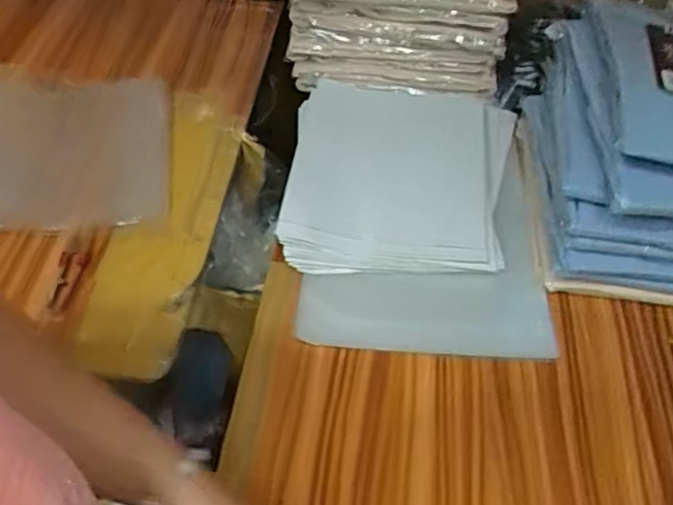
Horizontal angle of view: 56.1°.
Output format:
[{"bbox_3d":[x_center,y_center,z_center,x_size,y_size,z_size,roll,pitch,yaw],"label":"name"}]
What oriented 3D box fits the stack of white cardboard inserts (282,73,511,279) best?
[{"bbox_3d":[0.072,-0.090,0.690,0.240,0.023,0.284,5,48,2],"label":"stack of white cardboard inserts"}]

